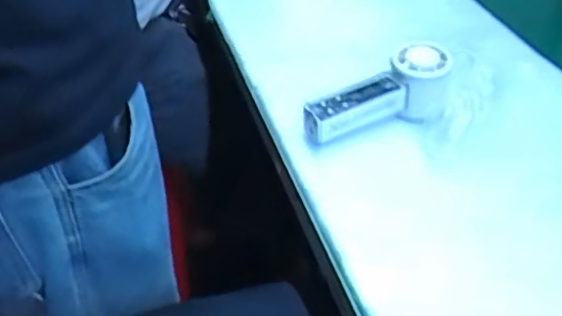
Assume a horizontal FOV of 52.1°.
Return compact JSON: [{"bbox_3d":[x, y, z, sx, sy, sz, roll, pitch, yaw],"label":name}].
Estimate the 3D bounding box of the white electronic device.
[{"bbox_3d":[0.095,-0.057,0.554,0.154,0.053,0.057,-23,46,-8],"label":"white electronic device"}]

